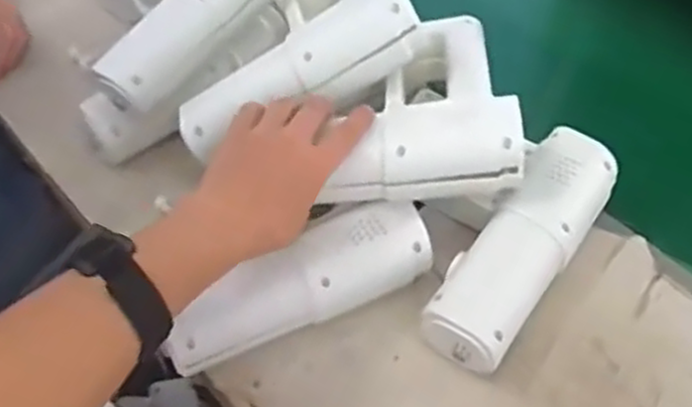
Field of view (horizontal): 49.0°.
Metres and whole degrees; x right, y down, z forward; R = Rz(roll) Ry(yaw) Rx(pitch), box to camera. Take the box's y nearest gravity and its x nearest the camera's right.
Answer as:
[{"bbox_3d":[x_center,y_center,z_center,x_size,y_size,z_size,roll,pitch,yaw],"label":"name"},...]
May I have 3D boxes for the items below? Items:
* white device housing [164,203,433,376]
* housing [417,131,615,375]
[{"bbox_3d":[-0.037,0.061,0.578,0.205,0.058,0.084,-22,54,-14],"label":"white device housing"},{"bbox_3d":[0.138,0.034,0.586,0.069,0.063,0.213,30,59,24],"label":"housing"}]

